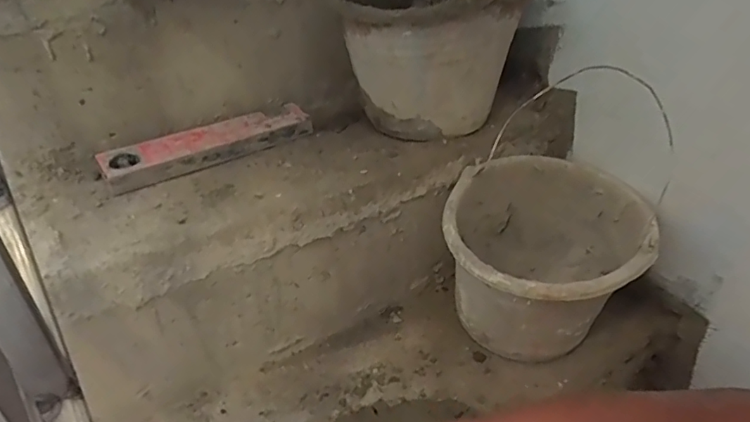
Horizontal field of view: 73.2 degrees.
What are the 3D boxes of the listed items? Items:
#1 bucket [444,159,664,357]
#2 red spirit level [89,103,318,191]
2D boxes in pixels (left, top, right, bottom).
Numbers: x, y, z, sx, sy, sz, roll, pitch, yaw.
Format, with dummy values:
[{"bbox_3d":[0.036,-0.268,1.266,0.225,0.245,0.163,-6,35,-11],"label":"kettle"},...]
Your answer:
[{"bbox_3d":[0.227,0.068,0.696,0.243,0.186,0.295,14,37,21],"label":"bucket"},{"bbox_3d":[-0.221,-0.093,0.688,0.275,0.027,0.070,-24,41,-30],"label":"red spirit level"}]

